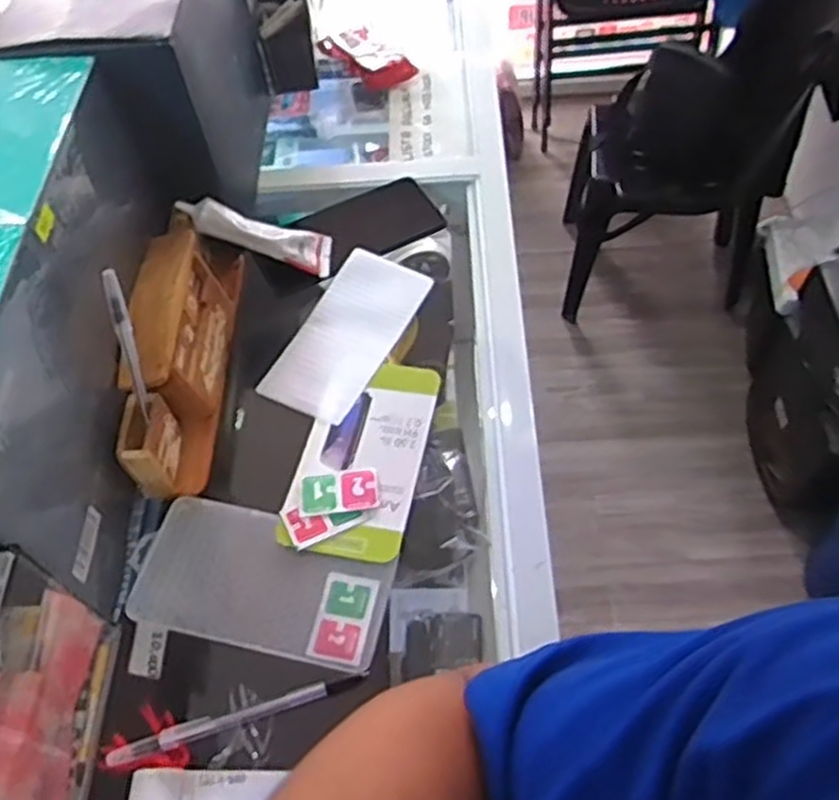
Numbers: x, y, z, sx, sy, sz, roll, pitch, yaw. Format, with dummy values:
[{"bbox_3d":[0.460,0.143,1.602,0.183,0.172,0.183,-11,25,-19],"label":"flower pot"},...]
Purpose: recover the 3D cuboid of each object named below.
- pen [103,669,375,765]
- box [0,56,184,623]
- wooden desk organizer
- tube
[{"bbox_3d":[-0.108,0.188,0.454,0.152,0.015,0.013,-17,57,-7],"label":"pen"},{"bbox_3d":[-0.245,-0.046,0.494,0.109,0.182,0.330,-1,57,3],"label":"box"},{"bbox_3d":[-0.179,-0.048,0.564,0.055,0.094,0.231,-4,56,1],"label":"wooden desk organizer"},{"bbox_3d":[-0.134,-0.140,0.632,0.129,0.018,0.039,16,53,-24],"label":"tube"}]

